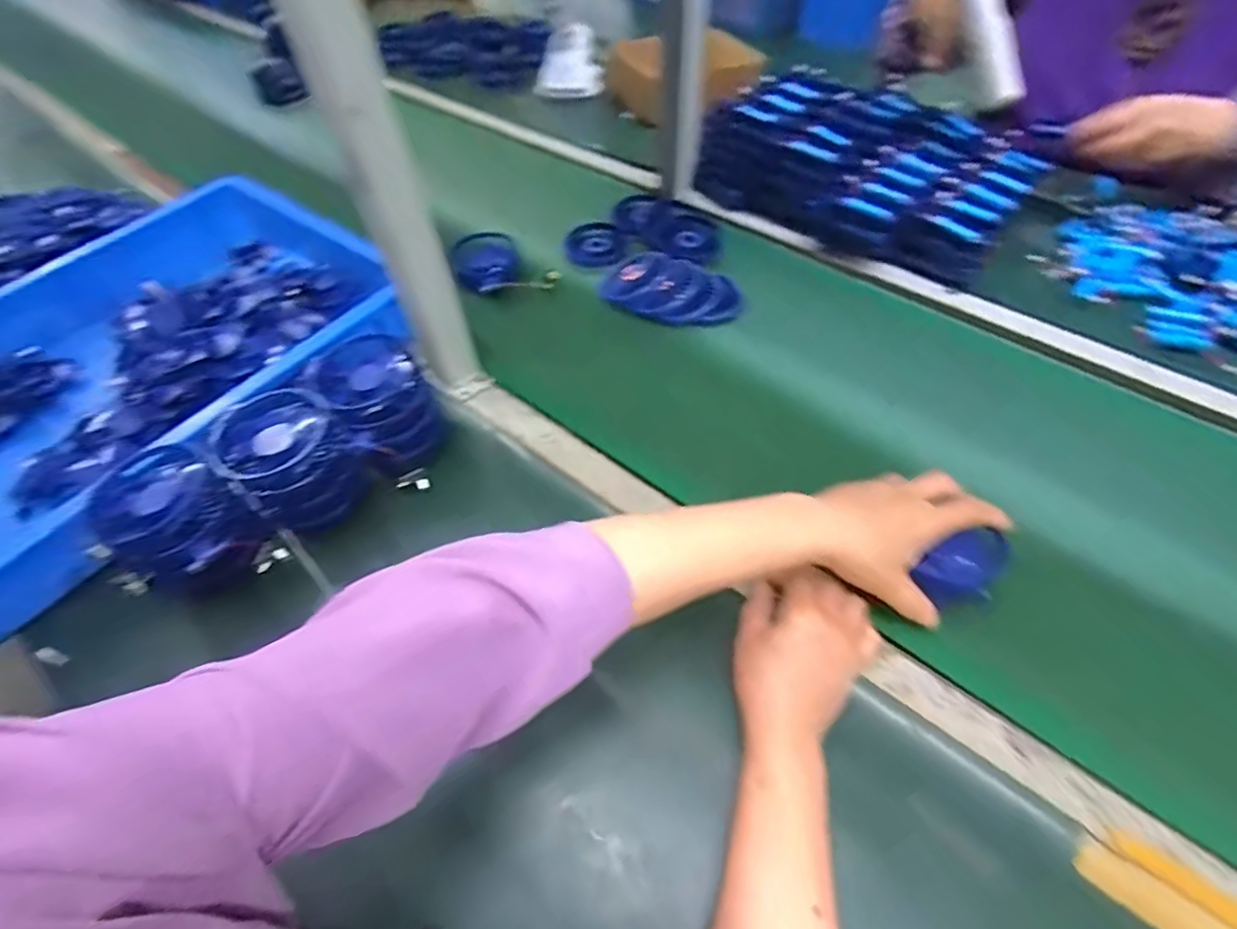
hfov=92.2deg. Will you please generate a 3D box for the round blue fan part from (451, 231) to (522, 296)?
[{"bbox_3d":[-0.163,-0.249,0.734,0.077,0.085,0.027,-14,52,-8],"label":"round blue fan part"}]

